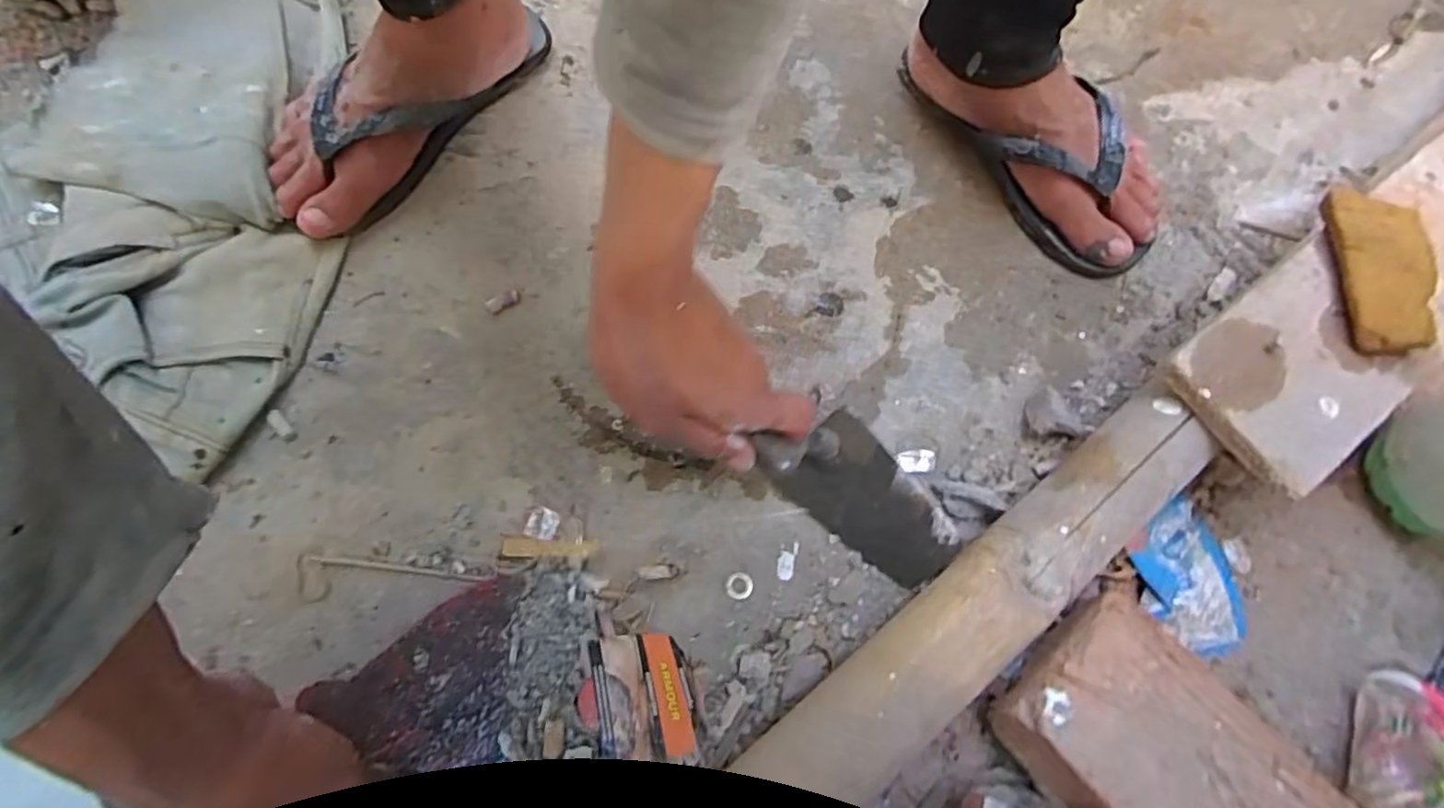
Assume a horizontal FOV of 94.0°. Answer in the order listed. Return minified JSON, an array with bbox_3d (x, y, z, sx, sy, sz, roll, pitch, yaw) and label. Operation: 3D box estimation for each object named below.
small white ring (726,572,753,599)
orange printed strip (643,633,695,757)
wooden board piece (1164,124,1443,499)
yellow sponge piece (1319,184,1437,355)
[{"bbox_3d":[0.011,0.112,0.414,0.016,0.004,0.016,0,69,-1],"label":"small white ring"},{"bbox_3d":[-0.031,0.161,0.378,0.018,0.005,0.066,10,46,-35],"label":"orange printed strip"},{"bbox_3d":[0.423,-0.081,0.421,0.337,0.015,0.101,-34,72,-17],"label":"wooden board piece"},{"bbox_3d":[0.396,-0.084,0.402,0.044,0.012,0.105,-4,74,19],"label":"yellow sponge piece"}]

